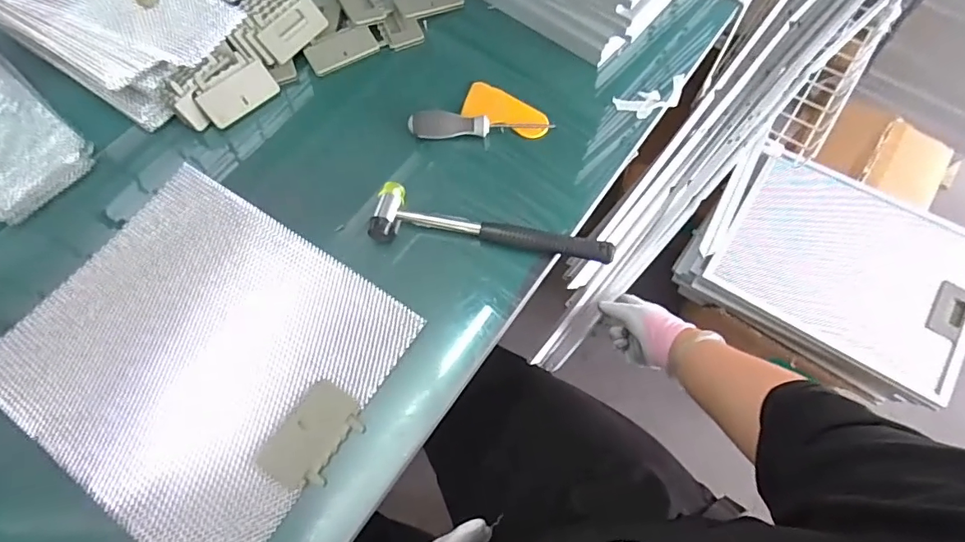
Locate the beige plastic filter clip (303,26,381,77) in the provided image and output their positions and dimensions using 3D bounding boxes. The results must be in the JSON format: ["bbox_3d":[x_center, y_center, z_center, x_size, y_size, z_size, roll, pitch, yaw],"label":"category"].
[{"bbox_3d":[-0.174,-0.276,0.616,0.087,0.013,0.045,-29,68,-10],"label":"beige plastic filter clip"}]

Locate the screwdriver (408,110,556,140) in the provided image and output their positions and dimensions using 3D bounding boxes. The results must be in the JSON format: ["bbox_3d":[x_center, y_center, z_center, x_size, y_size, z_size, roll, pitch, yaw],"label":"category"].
[{"bbox_3d":[-0.002,-0.163,0.551,0.157,0.028,0.022,-1,66,2],"label":"screwdriver"}]

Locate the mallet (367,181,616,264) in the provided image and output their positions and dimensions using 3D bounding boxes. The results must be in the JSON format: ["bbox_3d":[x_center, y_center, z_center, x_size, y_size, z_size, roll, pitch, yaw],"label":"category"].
[{"bbox_3d":[0.010,-0.049,0.499,0.238,0.023,0.058,6,66,5],"label":"mallet"}]

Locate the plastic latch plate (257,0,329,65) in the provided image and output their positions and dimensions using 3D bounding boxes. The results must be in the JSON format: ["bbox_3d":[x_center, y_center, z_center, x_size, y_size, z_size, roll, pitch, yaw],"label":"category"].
[{"bbox_3d":[-0.231,-0.297,0.606,0.086,0.042,0.004,-51,30,-19],"label":"plastic latch plate"}]

